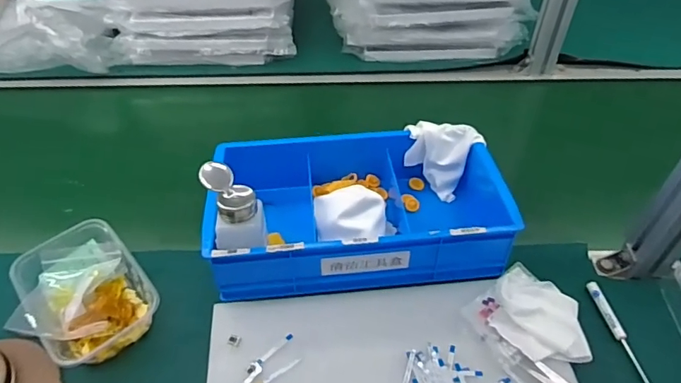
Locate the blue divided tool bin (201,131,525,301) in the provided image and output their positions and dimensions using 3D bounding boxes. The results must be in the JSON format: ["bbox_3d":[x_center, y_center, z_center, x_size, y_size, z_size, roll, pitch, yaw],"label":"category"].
[{"bbox_3d":[0.021,0.014,0.613,0.348,0.102,0.214,-3,47,-2],"label":"blue divided tool bin"}]

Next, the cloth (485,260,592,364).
[{"bbox_3d":[0.218,0.138,0.527,0.091,0.014,0.111,-36,56,-28],"label":"cloth"}]

